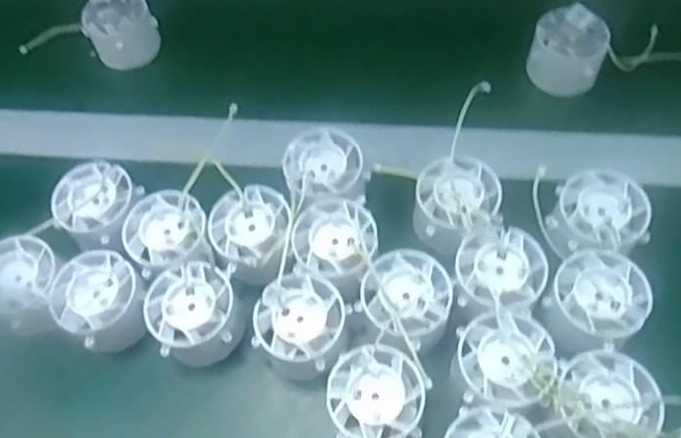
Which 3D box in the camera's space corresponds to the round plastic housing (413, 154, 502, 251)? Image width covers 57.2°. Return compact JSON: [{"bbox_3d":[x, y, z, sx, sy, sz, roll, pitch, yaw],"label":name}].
[{"bbox_3d":[0.070,-0.006,0.380,0.047,0.034,0.054,16,62,13],"label":"round plastic housing"}]

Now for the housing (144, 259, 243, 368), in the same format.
[{"bbox_3d":[-0.082,0.055,0.356,0.048,0.032,0.052,-2,59,3],"label":"housing"}]

